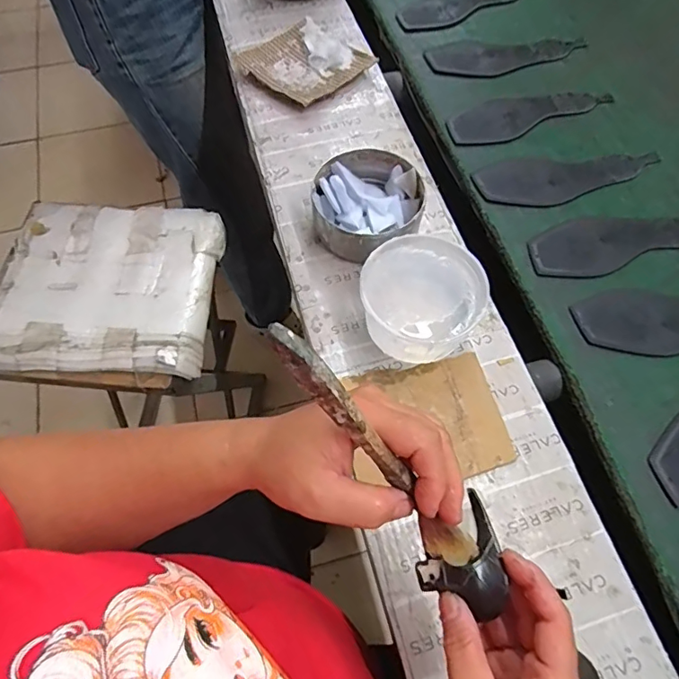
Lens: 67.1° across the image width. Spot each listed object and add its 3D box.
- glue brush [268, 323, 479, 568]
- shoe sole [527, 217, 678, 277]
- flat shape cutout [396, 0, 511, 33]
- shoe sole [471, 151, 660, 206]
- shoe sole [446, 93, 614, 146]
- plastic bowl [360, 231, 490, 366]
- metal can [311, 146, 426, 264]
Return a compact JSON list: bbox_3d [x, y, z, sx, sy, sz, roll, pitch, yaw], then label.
[{"bbox_3d":[0.021,0.061,0.260,0.023,0.185,0.015,8,51,52],"label":"glue brush"},{"bbox_3d":[0.328,-0.119,0.592,0.228,0.006,0.075,-16,65,-11],"label":"shoe sole"},{"bbox_3d":[0.198,-0.527,0.806,0.235,0.008,0.067,-24,66,-14],"label":"flat shape cutout"},{"bbox_3d":[0.287,-0.200,0.638,0.234,0.009,0.079,-4,63,-5],"label":"shoe sole"},{"bbox_3d":[0.254,-0.309,0.695,0.230,0.010,0.072,-23,66,-14],"label":"shoe sole"},{"bbox_3d":[0.078,-0.036,0.499,0.111,0.068,0.122,1,63,-2],"label":"plastic bowl"},{"bbox_3d":[0.031,-0.142,0.553,0.127,0.061,0.122,1,63,-2],"label":"metal can"}]

